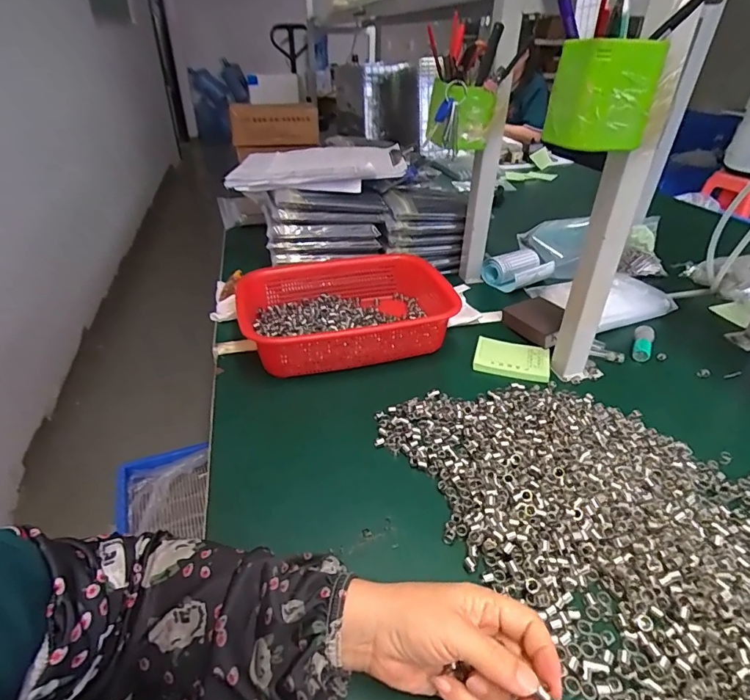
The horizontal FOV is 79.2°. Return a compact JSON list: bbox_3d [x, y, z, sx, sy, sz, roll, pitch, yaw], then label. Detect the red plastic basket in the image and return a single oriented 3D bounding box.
[{"bbox_3d":[-0.031,-0.055,0.632,0.288,0.066,0.199,-8,35,-14],"label":"red plastic basket"}]

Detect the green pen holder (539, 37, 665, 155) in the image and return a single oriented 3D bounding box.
[{"bbox_3d":[0.199,-0.222,0.397,0.074,0.077,0.063,-3,35,-7],"label":"green pen holder"}]

